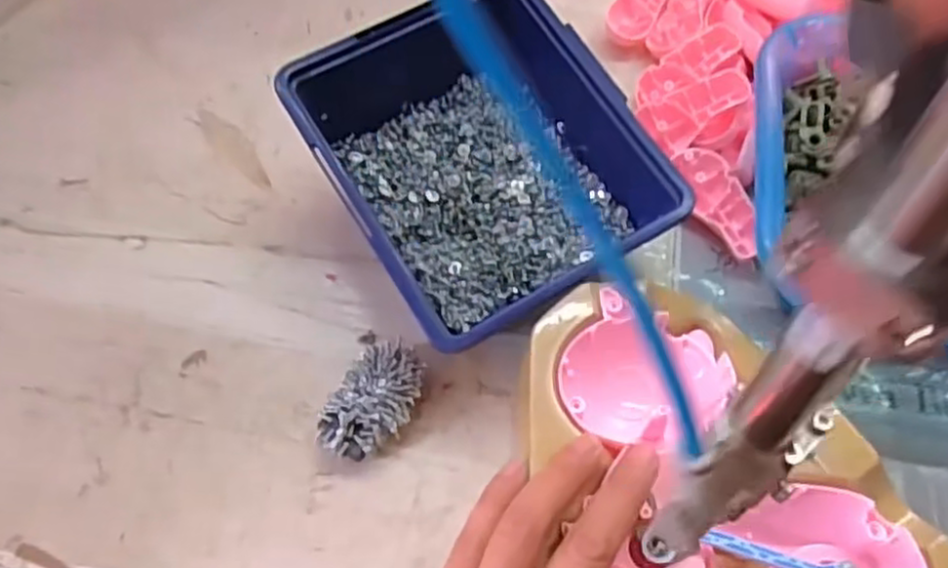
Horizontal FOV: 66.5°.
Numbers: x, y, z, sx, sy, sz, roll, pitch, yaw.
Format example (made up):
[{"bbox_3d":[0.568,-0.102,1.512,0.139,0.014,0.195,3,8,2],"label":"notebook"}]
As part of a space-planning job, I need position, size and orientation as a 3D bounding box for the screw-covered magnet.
[{"bbox_3d":[-0.046,0.056,0.338,0.034,0.023,0.056,26,65,12],"label":"screw-covered magnet"}]

